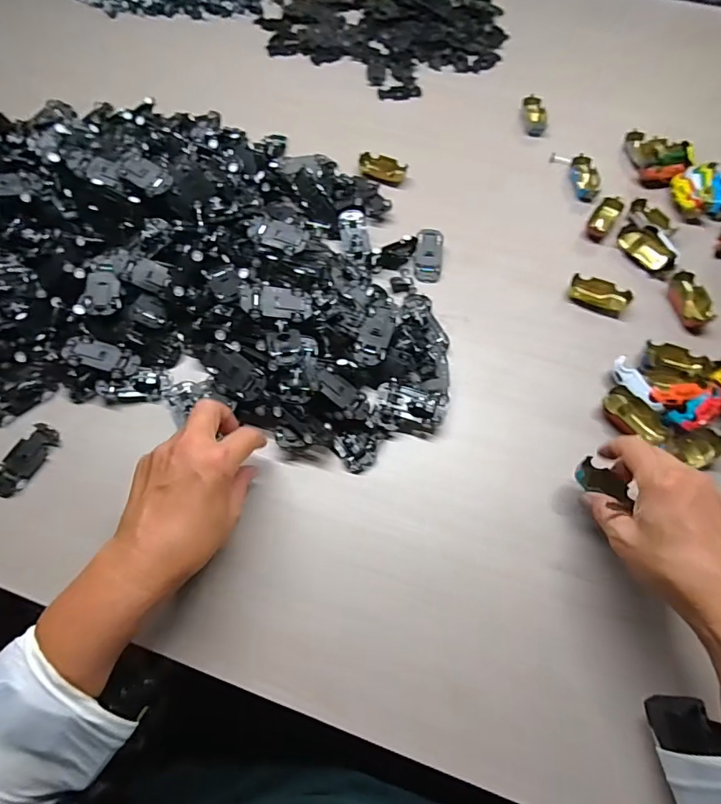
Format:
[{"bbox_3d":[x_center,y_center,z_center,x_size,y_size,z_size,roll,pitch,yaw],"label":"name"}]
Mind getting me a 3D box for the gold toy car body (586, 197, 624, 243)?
[{"bbox_3d":[0.296,-0.224,0.570,0.026,0.016,0.060,31,67,15],"label":"gold toy car body"}]

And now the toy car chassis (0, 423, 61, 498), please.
[{"bbox_3d":[-0.301,0.051,0.420,0.031,0.010,0.067,26,65,13],"label":"toy car chassis"}]

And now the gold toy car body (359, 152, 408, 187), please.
[{"bbox_3d":[0.028,-0.299,0.600,0.060,0.014,0.036,14,63,7],"label":"gold toy car body"}]

